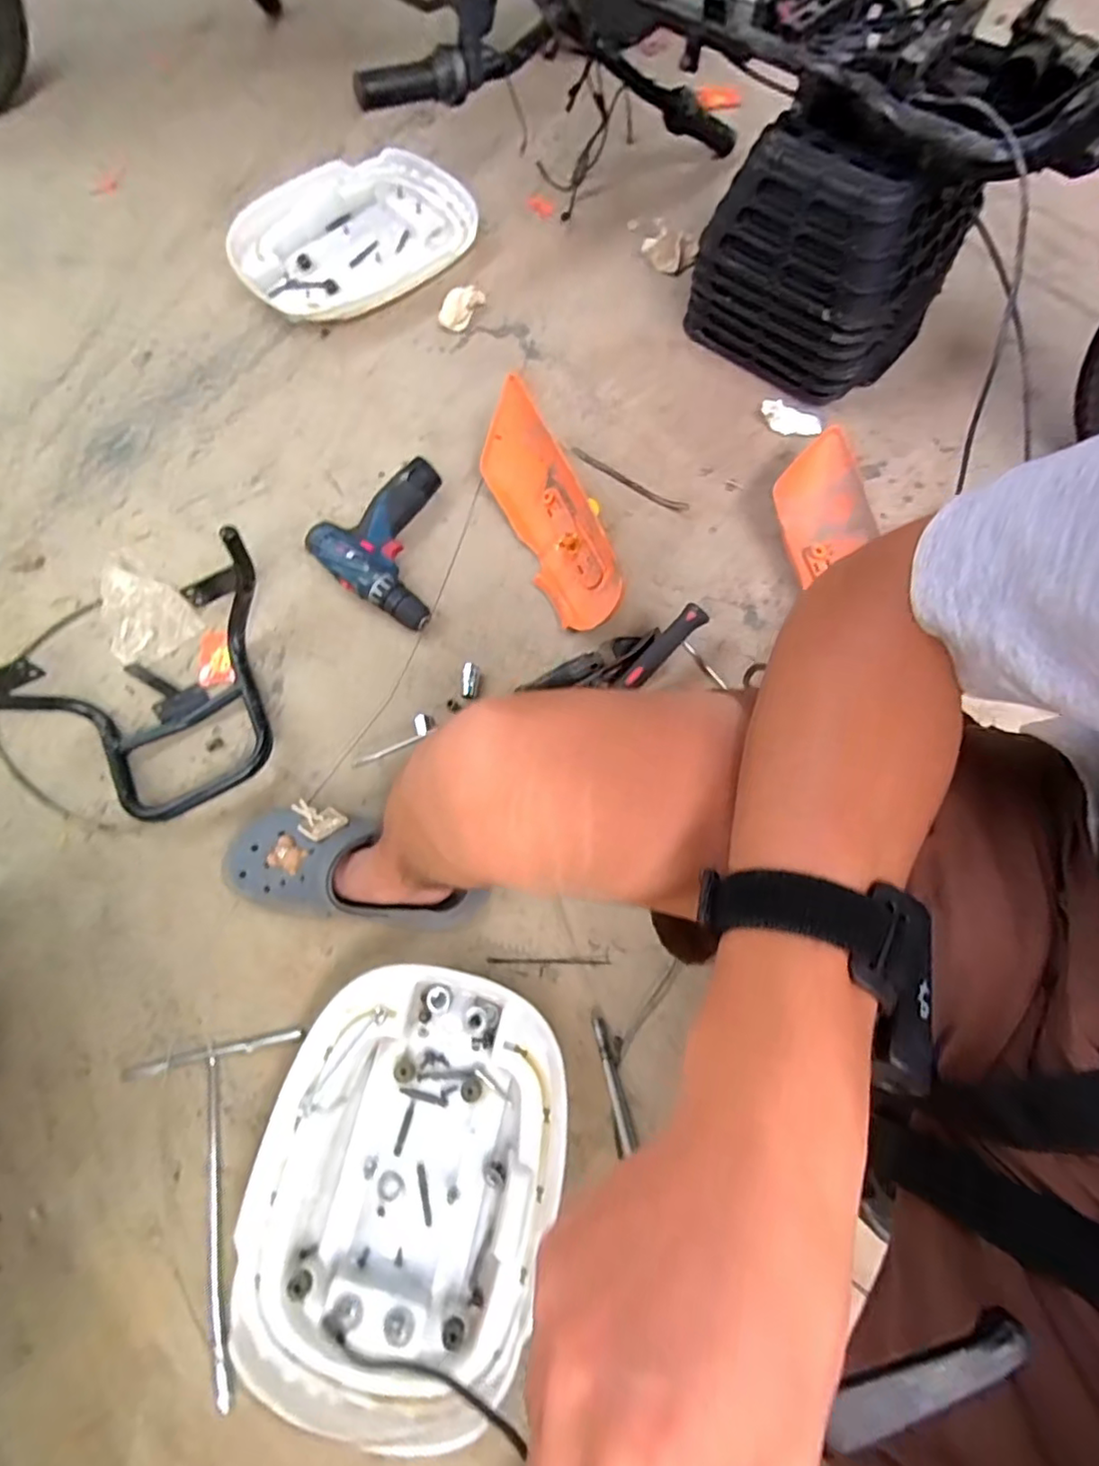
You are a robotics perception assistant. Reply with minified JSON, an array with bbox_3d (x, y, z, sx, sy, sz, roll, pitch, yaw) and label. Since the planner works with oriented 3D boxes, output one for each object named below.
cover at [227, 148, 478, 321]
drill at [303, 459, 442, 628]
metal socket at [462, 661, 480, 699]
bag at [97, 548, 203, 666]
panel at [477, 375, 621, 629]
[{"bbox_3d":[-0.294,-0.766,0.930,0.372,0.053,0.266,-32,76,-10],"label":"cover"},{"bbox_3d":[-0.224,-0.247,0.775,0.151,0.051,0.222,3,72,0],"label":"drill"},{"bbox_3d":[-0.094,-0.062,0.727,0.021,0.019,0.043,-3,73,-1],"label":"metal socket"},{"bbox_3d":[-0.522,-0.158,0.763,0.099,0.015,0.159,-42,77,-12],"label":"bag"},{"bbox_3d":[-0.001,-0.275,0.764,0.104,0.045,0.321,-30,77,18],"label":"panel"}]

